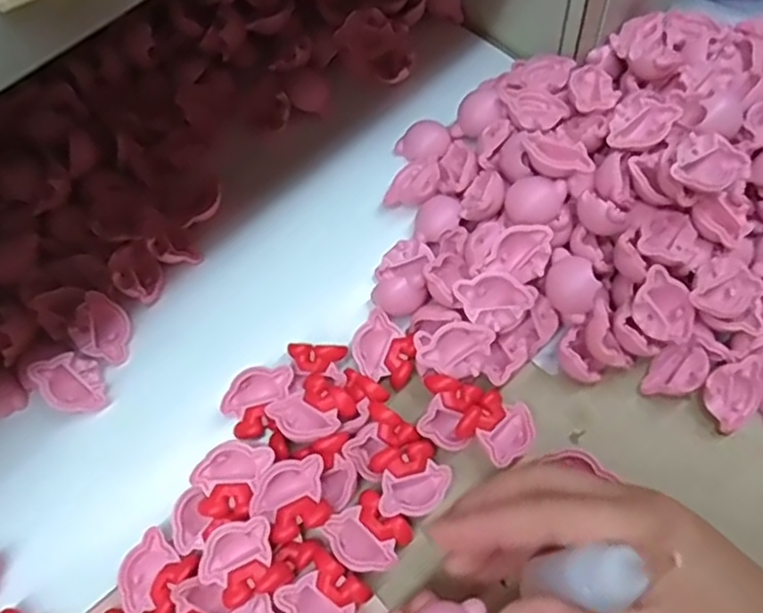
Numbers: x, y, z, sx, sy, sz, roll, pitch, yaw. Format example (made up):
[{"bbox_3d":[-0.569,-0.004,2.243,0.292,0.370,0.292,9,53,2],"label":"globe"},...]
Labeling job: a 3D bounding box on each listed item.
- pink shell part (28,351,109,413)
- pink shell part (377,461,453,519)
[{"bbox_3d":[-0.157,0.040,0.346,0.028,0.007,0.033,-28,87,-30],"label":"pink shell part"},{"bbox_3d":[0.016,0.087,0.325,0.037,0.013,0.022,-16,63,-3],"label":"pink shell part"}]

